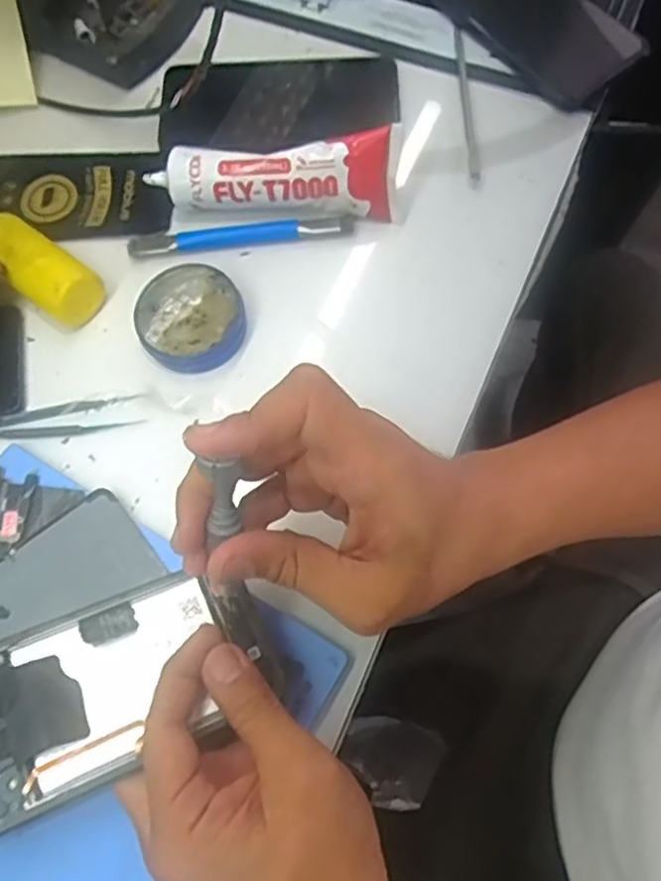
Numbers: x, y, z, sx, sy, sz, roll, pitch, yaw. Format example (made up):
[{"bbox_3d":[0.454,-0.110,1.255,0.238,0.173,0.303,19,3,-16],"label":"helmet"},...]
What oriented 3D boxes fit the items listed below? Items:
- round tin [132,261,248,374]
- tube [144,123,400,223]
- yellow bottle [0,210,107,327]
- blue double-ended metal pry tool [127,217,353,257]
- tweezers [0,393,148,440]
[{"bbox_3d":[-0.083,-0.073,0.405,0.061,0.018,0.067,0,70,1],"label":"round tin"},{"bbox_3d":[-0.034,-0.158,0.421,0.149,0.053,0.029,-4,36,4],"label":"tube"},{"bbox_3d":[-0.172,-0.102,0.412,0.086,0.036,0.038,42,76,14],"label":"yellow bottle"},{"bbox_3d":[-0.057,-0.130,0.431,0.139,0.012,0.014,-6,70,-1],"label":"blue double-ended metal pry tool"},{"bbox_3d":[-0.175,-0.010,0.393,0.132,0.004,0.017,-7,70,-2],"label":"tweezers"}]

